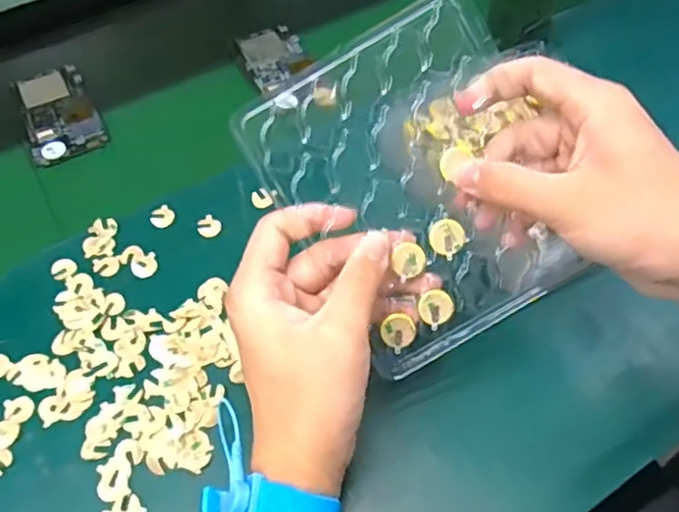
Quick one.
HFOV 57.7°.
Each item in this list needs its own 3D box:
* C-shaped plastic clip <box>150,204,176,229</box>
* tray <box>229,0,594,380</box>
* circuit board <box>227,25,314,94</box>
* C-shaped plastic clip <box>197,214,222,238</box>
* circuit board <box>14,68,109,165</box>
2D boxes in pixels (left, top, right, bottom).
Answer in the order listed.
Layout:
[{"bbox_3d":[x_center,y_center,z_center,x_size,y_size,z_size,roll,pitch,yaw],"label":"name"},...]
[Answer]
[{"bbox_3d":[-0.138,-0.031,0.478,0.018,0.004,0.019,-31,61,-17],"label":"C-shaped plastic clip"},{"bbox_3d":[0.046,-0.037,0.340,0.141,0.010,0.175,-31,98,0],"label":"tray"},{"bbox_3d":[-0.066,-0.194,0.601,0.064,0.006,0.084,-24,59,-14],"label":"circuit board"},{"bbox_3d":[-0.100,-0.023,0.472,0.019,0.004,0.018,-1,57,1],"label":"C-shaped plastic clip"},{"bbox_3d":[-0.255,-0.131,0.562,0.061,0.006,0.118,-23,59,-13],"label":"circuit board"}]

